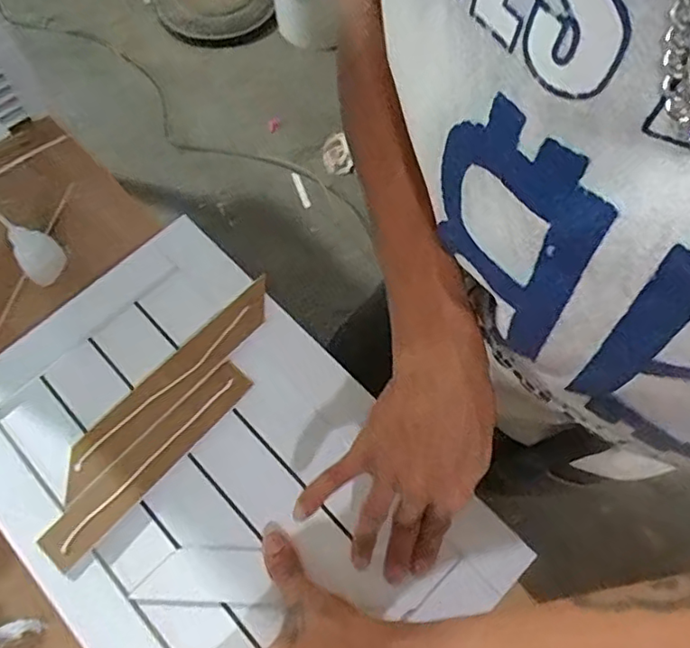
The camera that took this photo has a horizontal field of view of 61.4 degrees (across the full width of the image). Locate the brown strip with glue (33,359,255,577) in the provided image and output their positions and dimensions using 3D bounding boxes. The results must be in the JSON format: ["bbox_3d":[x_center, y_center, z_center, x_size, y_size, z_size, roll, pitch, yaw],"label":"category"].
[{"bbox_3d":[-0.152,0.105,0.455,0.037,0.006,0.190,40,72,15],"label":"brown strip with glue"}]

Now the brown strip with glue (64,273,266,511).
[{"bbox_3d":[-0.142,0.046,0.472,0.036,0.007,0.219,41,72,16],"label":"brown strip with glue"}]

